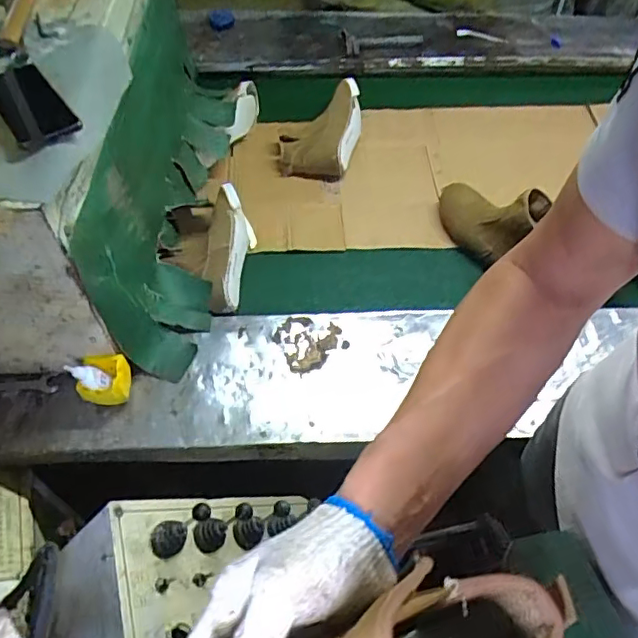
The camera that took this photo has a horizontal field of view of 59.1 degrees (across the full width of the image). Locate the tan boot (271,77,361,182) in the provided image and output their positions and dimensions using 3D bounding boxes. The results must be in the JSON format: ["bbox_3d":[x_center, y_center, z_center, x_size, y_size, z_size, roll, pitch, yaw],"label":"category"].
[{"bbox_3d":[0.002,-0.419,1.233,0.178,0.092,0.237,10,54,6],"label":"tan boot"}]

